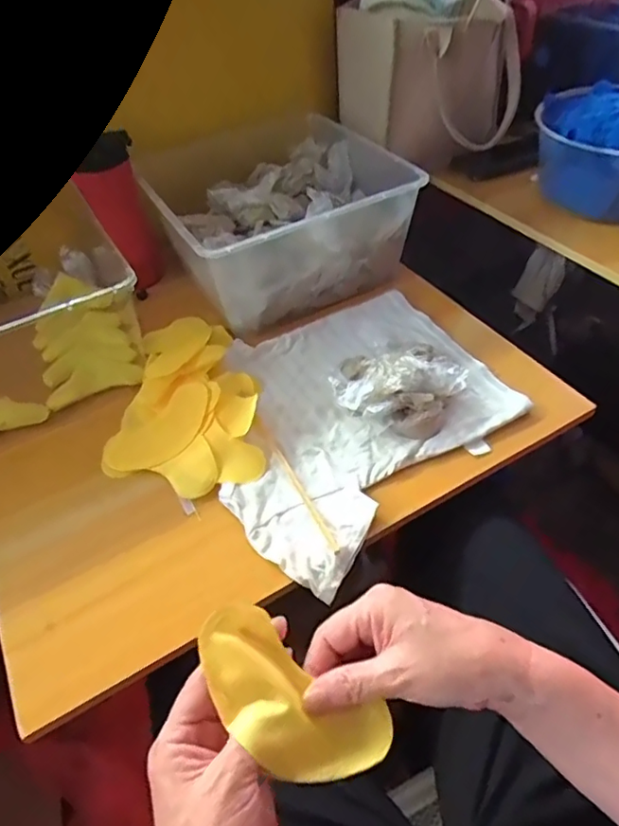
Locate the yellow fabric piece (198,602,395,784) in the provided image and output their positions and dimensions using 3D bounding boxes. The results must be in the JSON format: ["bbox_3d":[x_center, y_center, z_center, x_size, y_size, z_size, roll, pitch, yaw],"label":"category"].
[{"bbox_3d":[-0.013,0.161,0.310,0.119,0.013,0.059,39,58,5],"label":"yellow fabric piece"}]

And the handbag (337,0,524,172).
[{"bbox_3d":[0.170,-0.498,0.792,0.163,0.216,0.219,-37,55,-26],"label":"handbag"}]

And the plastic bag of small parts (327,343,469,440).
[{"bbox_3d":[0.093,-0.035,0.588,0.135,0.052,0.132,-29,52,-20],"label":"plastic bag of small parts"}]

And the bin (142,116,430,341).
[{"bbox_3d":[-0.044,-0.264,0.749,0.292,0.138,0.285,-23,50,-16],"label":"bin"}]

